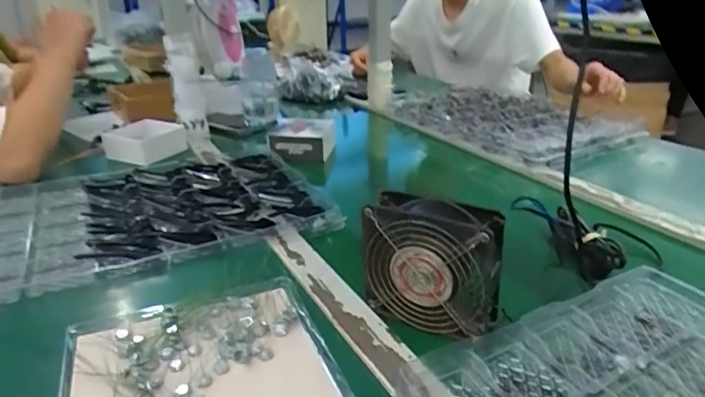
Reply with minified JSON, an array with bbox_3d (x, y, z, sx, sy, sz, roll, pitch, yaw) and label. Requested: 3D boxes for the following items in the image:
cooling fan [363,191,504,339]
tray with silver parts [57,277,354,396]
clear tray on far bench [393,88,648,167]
[{"bbox_3d":[0.072,0.056,0.452,0.114,0.102,0.050,15,30,33],"label":"cooling fan"},{"bbox_3d":[-0.122,0.138,0.400,0.200,0.017,0.206,-12,26,-20],"label":"tray with silver parts"},{"bbox_3d":[0.323,-0.192,1.104,0.320,0.038,0.555,-13,26,-22],"label":"clear tray on far bench"}]

